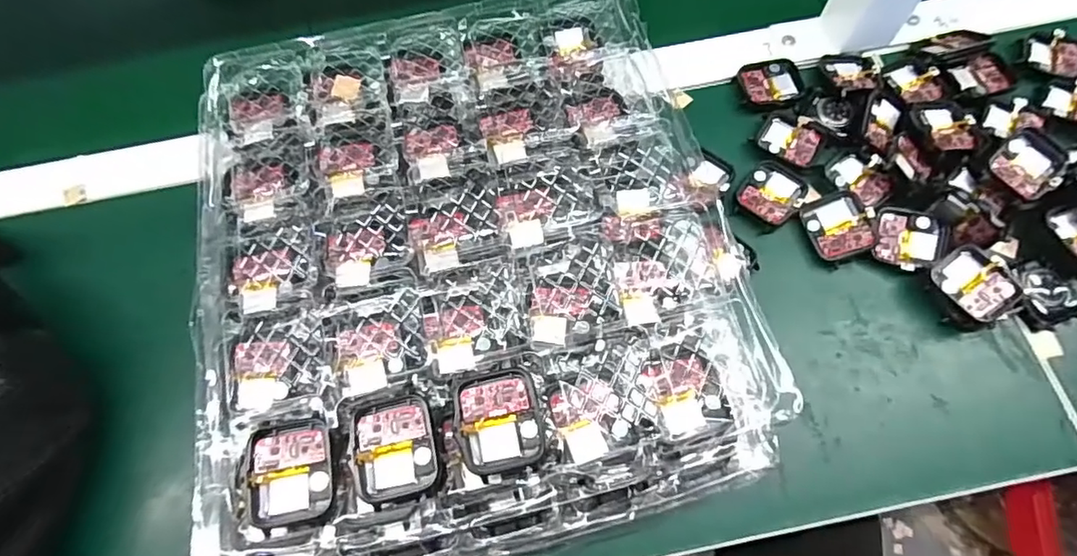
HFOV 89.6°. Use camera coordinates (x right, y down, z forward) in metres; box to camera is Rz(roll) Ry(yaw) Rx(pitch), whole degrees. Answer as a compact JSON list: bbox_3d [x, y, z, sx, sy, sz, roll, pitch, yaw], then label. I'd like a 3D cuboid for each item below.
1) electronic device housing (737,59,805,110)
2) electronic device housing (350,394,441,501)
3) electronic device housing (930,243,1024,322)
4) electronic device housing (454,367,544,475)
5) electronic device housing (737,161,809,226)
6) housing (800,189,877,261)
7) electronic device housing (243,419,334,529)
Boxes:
[{"bbox_3d":[0.169,-0.141,0.393,0.042,0.005,0.040,-16,70,-3],"label":"electronic device housing"},{"bbox_3d":[-0.065,0.076,0.244,0.036,0.006,0.043,-15,68,-4],"label":"electronic device housing"},{"bbox_3d":[0.260,0.004,0.327,0.035,0.019,0.044,-31,72,-8],"label":"electronic device housing"},{"bbox_3d":[-0.018,0.064,0.246,0.037,0.008,0.042,-10,68,-2],"label":"electronic device housing"},{"bbox_3d":[0.155,-0.057,0.359,0.038,0.004,0.043,29,74,12],"label":"electronic device housing"},{"bbox_3d":[0.193,-0.034,0.348,0.038,0.008,0.042,-24,67,16],"label":"housing"},{"bbox_3d":[-0.111,0.086,0.242,0.038,0.006,0.043,-6,68,0],"label":"electronic device housing"}]

